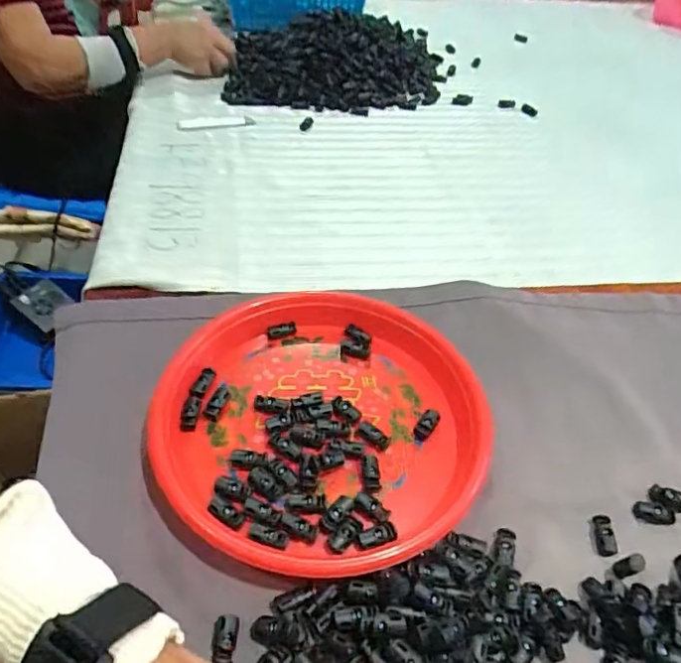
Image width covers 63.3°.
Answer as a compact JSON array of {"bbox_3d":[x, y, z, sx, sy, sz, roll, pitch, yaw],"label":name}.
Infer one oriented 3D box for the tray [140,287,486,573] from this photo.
[{"bbox_3d":[-0.011,0.064,0.440,0.239,0.028,0.255,3,46,-3],"label":"tray"}]

